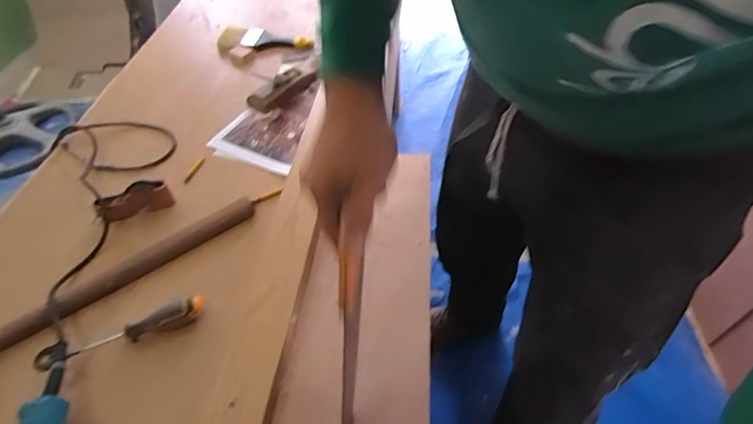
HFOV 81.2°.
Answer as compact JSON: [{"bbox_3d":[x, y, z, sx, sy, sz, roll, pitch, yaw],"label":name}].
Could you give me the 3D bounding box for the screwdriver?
[{"bbox_3d":[-0.300,0.149,0.555,0.160,0.027,0.026,-22,51,-14],"label":"screwdriver"}]

